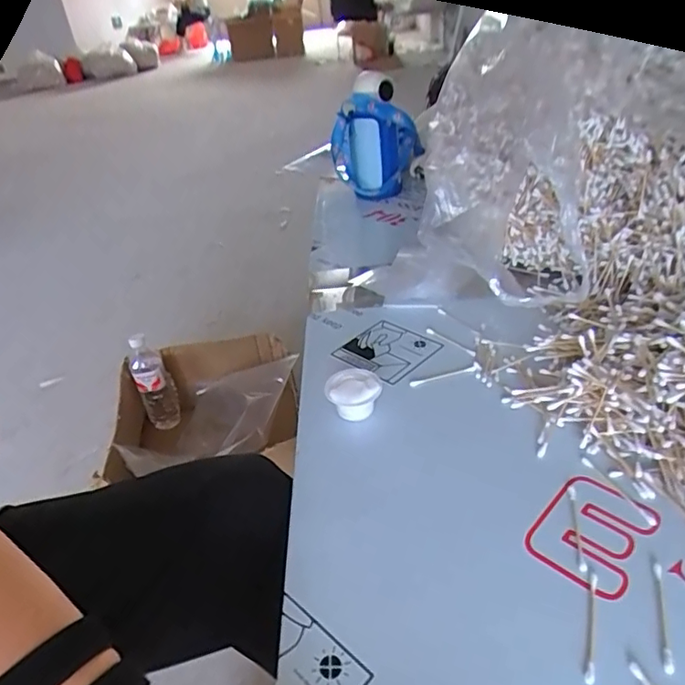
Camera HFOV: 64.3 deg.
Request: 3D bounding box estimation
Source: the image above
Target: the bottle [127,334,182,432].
[{"bbox_3d":[-0.417,0.086,1.198,0.072,0.208,0.078,-16,35,-12],"label":"bottle"}]

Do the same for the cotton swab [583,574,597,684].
[{"bbox_3d":[0.158,0.178,0.345,0.006,0.004,0.074,9,37,22],"label":"cotton swab"}]

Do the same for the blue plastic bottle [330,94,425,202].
[{"bbox_3d":[0.065,-0.369,1.043,0.168,0.183,0.110,-8,34,0],"label":"blue plastic bottle"}]

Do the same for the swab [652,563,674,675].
[{"bbox_3d":[0.201,0.170,0.341,0.006,0.004,0.073,7,37,20],"label":"swab"}]

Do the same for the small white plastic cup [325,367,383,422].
[{"bbox_3d":[0.011,0.052,0.534,0.051,0.037,0.051,-5,34,3],"label":"small white plastic cup"}]

